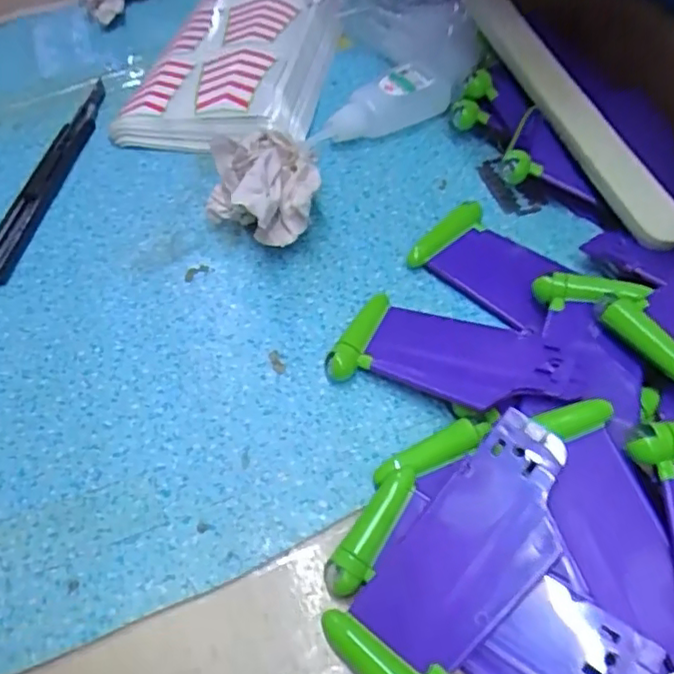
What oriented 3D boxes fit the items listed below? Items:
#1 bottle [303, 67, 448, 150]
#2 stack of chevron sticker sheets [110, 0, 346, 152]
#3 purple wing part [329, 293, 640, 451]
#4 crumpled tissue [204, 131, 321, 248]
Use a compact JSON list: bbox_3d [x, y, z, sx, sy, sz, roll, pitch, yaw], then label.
[{"bbox_3d":[0.020,-0.119,0.341,0.078,0.023,0.022,-23,53,-12],"label":"bottle"},{"bbox_3d":[-0.050,-0.203,0.408,0.101,0.030,0.249,6,53,11],"label":"stack of chevron sticker sheets"},{"bbox_3d":[0.054,0.009,0.239,0.106,0.011,0.044,12,50,23],"label":"purple wing part"},{"bbox_3d":[-0.028,-0.066,0.289,0.047,0.048,0.044,-36,57,-21],"label":"crumpled tissue"}]

